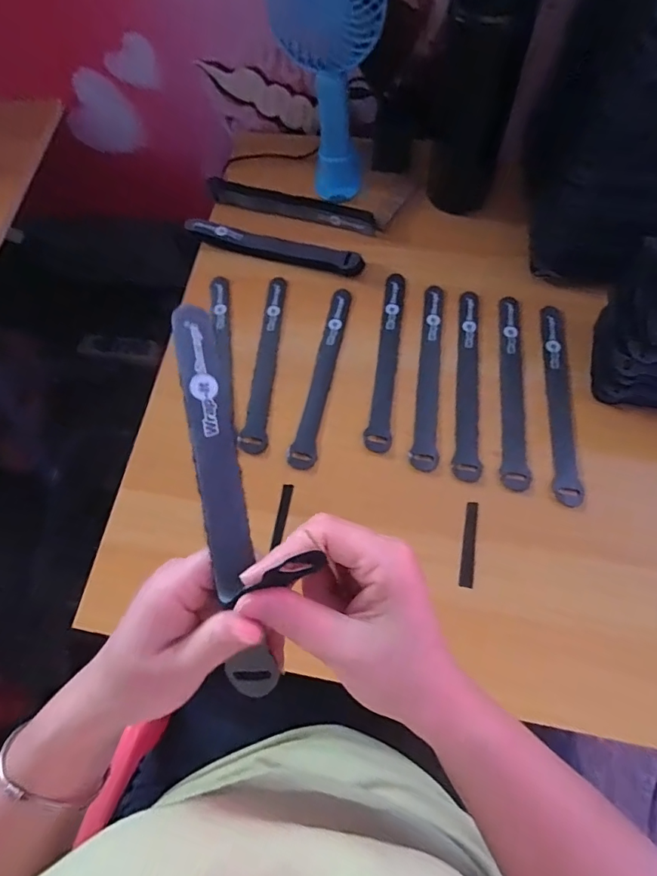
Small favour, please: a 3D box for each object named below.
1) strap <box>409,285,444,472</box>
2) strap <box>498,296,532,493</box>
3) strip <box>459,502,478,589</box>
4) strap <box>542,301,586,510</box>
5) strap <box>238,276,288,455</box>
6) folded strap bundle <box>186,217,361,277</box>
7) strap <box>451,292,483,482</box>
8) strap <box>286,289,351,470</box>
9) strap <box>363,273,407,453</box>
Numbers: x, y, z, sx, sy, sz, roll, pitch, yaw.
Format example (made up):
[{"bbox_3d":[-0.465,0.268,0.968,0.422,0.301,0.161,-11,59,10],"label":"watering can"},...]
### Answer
[{"bbox_3d":[0.098,-0.064,0.450,0.023,0.004,0.196,8,69,6],"label":"strap"},{"bbox_3d":[0.170,-0.050,0.436,0.023,0.006,0.200,5,69,5],"label":"strap"},{"bbox_3d":[0.117,0.088,0.392,0.010,0.004,0.069,8,69,6],"label":"strip"},{"bbox_3d":[0.212,-0.038,0.429,0.022,0.006,0.199,6,69,5],"label":"strap"},{"bbox_3d":[-0.063,-0.077,0.467,0.025,0.010,0.196,3,69,4],"label":"strap"},{"bbox_3d":[-0.059,-0.206,0.506,0.194,0.010,0.031,16,70,9],"label":"folded strap bundle"},{"bbox_3d":[0.133,-0.056,0.443,0.023,0.004,0.197,7,69,6],"label":"strap"},{"bbox_3d":[-0.004,-0.063,0.456,0.024,0.006,0.196,11,69,8],"label":"strap"},{"bbox_3d":[0.058,-0.080,0.460,0.022,0.006,0.196,7,69,6],"label":"strap"}]

